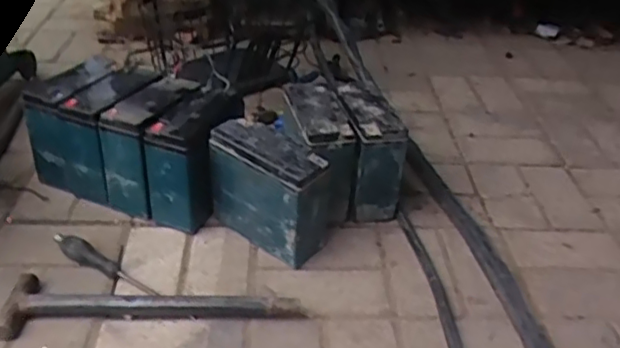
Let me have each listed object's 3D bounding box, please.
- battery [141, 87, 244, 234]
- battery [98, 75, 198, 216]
[{"bbox_3d":[-0.173,-0.021,0.978,0.096,0.178,0.158,16,35,15],"label":"battery"},{"bbox_3d":[-0.251,-0.044,1.003,0.081,0.174,0.163,15,35,15],"label":"battery"}]

